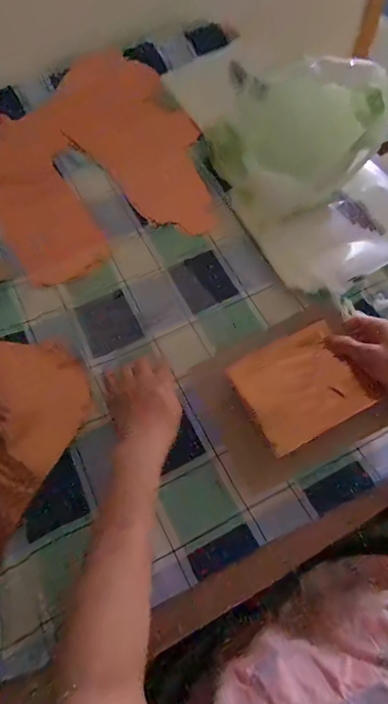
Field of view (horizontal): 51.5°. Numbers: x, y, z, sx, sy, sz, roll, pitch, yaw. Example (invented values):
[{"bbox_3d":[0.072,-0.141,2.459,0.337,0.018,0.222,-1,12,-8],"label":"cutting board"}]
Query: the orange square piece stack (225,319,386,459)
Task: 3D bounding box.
[{"bbox_3d":[0.130,0.041,0.495,0.139,0.012,0.126,-34,80,14],"label":"orange square piece stack"}]

